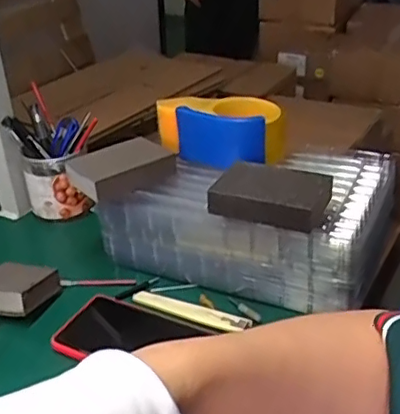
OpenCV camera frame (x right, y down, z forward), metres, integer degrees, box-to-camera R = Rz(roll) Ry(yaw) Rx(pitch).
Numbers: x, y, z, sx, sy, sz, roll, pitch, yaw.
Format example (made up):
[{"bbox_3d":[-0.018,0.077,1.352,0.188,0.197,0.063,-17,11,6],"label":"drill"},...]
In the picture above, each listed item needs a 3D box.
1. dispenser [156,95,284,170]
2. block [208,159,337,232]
[{"bbox_3d":[0.023,-0.087,0.666,0.134,0.066,0.062,13,32,23],"label":"dispenser"},{"bbox_3d":[0.068,-0.012,0.558,0.104,0.032,0.065,12,32,23],"label":"block"}]

